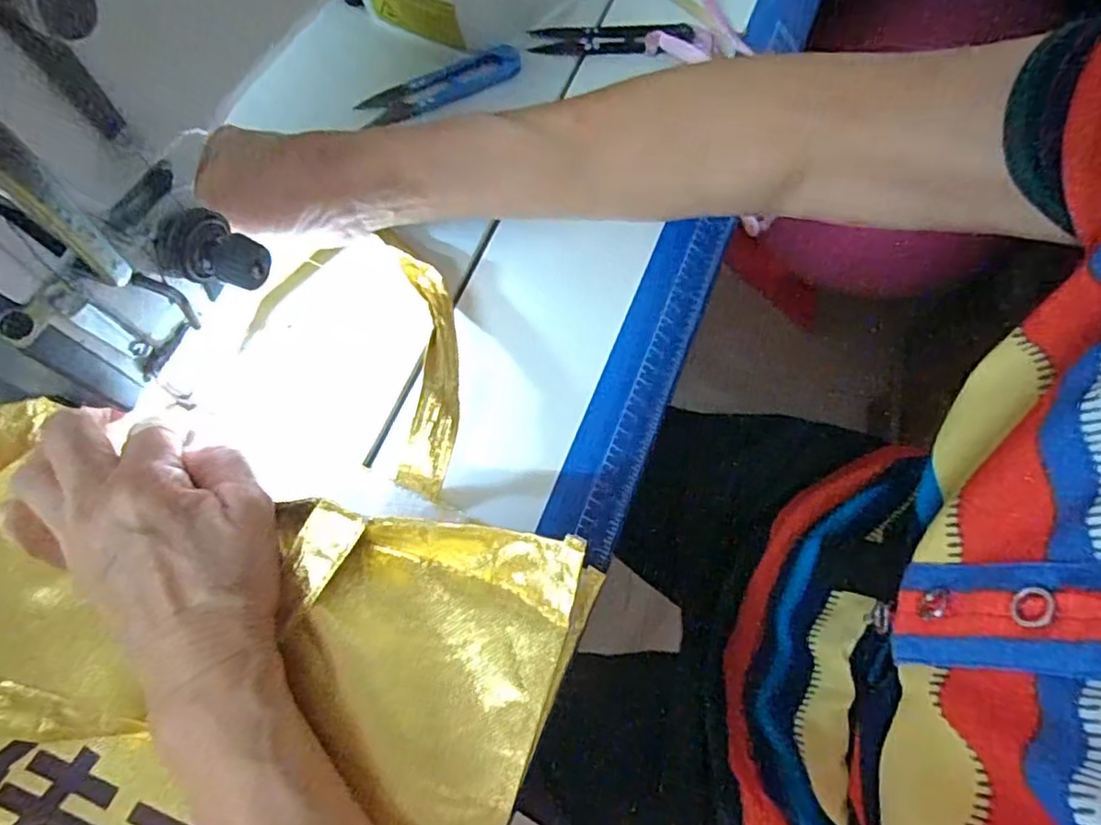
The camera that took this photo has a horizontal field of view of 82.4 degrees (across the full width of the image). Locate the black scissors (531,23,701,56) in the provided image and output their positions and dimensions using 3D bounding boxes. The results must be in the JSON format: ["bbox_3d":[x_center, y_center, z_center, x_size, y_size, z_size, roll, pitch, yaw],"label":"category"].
[{"bbox_3d":[0.039,-0.237,0.397,0.101,0.006,0.023,-1,70,1],"label":"black scissors"}]

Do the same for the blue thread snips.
[{"bbox_3d":[-0.065,-0.200,0.383,0.098,0.009,0.027,-26,71,-7],"label":"blue thread snips"}]

